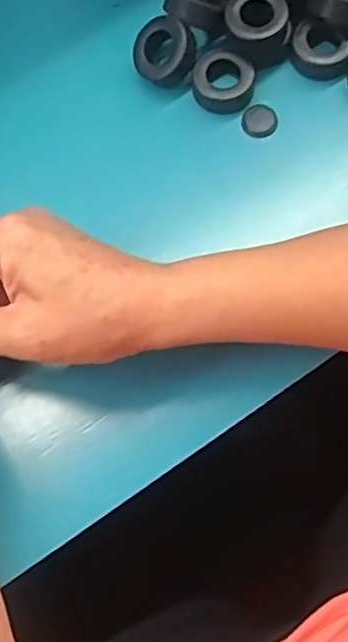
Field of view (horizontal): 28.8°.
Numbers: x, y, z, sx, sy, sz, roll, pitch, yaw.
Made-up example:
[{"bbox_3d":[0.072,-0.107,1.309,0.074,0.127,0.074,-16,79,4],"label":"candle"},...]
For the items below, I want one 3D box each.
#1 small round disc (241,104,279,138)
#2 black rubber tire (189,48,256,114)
[{"bbox_3d":[0.052,-0.120,0.406,0.021,0.004,0.021,0,76,1],"label":"small round disc"},{"bbox_3d":[0.029,-0.142,0.403,0.037,0.017,0.032,7,76,3],"label":"black rubber tire"}]

